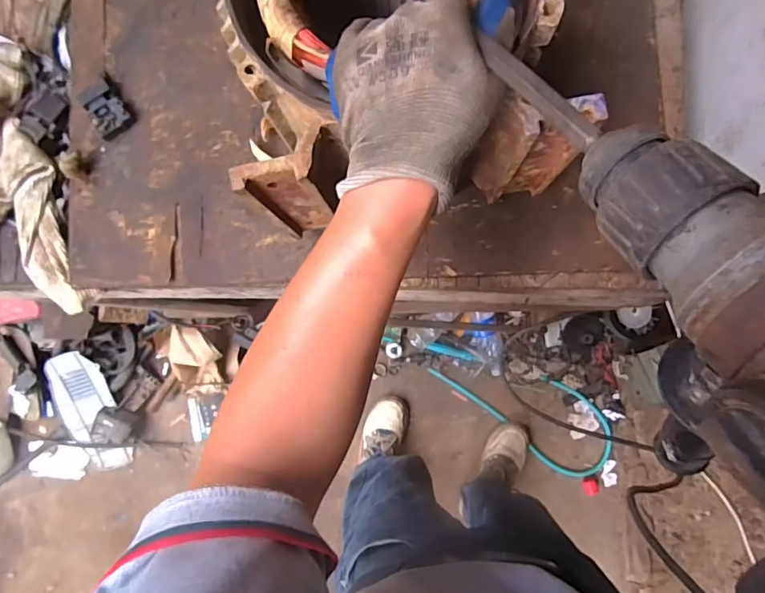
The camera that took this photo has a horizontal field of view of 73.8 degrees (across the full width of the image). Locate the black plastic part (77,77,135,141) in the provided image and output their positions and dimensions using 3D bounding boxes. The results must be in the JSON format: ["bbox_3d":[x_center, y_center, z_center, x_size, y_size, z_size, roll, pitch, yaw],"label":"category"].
[{"bbox_3d":[-0.317,-0.213,0.582,0.039,0.025,0.055,-33,85,0],"label":"black plastic part"}]

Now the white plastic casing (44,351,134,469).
[{"bbox_3d":[-0.818,0.324,1.419,0.164,0.033,0.345,-13,104,2],"label":"white plastic casing"}]

